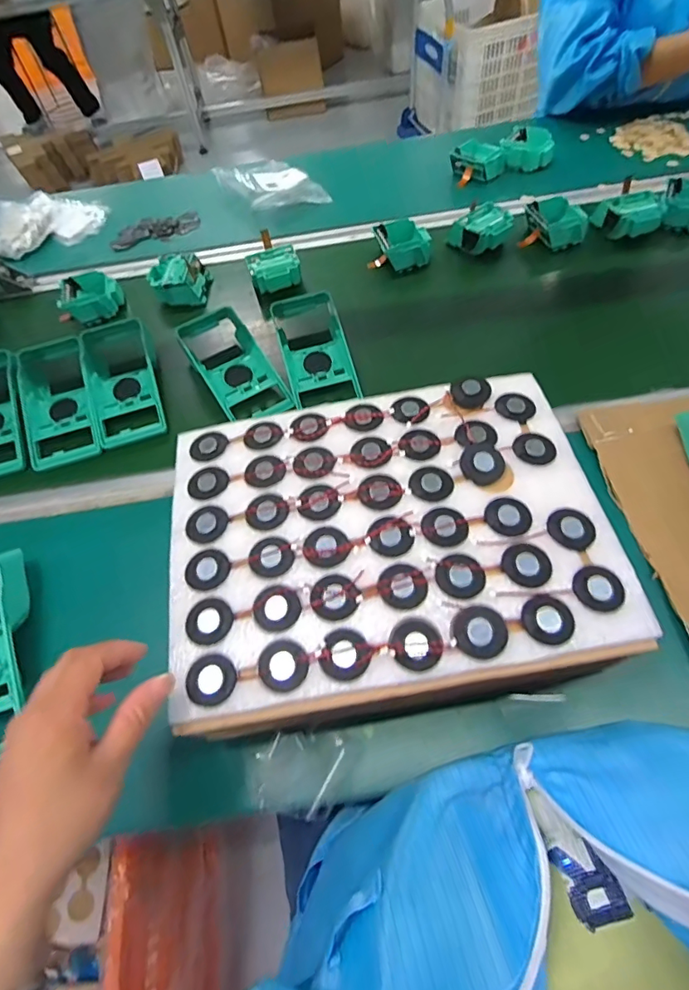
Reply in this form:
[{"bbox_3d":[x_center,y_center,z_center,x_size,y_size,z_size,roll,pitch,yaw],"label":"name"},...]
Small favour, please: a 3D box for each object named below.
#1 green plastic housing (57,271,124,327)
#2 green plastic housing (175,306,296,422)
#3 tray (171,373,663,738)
[{"bbox_3d":[-0.381,-0.298,0.715,0.084,0.041,0.073,-14,57,-8],"label":"green plastic housing"},{"bbox_3d":[-0.143,-0.163,0.602,0.084,0.053,0.190,-28,60,-16],"label":"green plastic housing"},{"bbox_3d":[0.032,0.022,0.365,0.317,0.028,0.250,-8,57,-4],"label":"tray"}]

